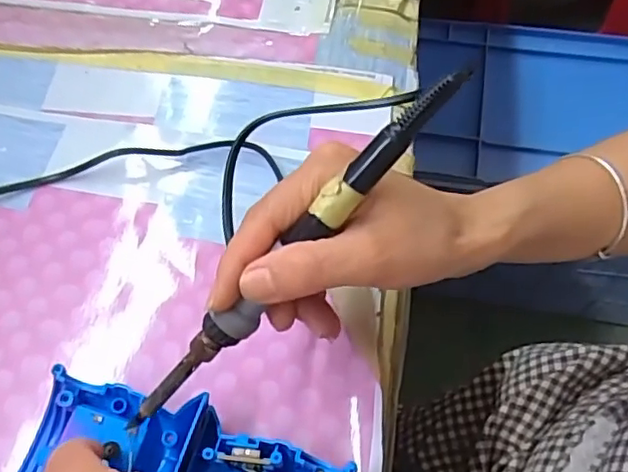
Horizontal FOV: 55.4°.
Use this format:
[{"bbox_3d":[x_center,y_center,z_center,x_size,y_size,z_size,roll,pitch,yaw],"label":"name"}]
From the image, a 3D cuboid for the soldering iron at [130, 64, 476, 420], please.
[{"bbox_3d":[-0.015,0.013,0.253,0.212,0.012,0.016,-48,68,15],"label":"soldering iron"}]

